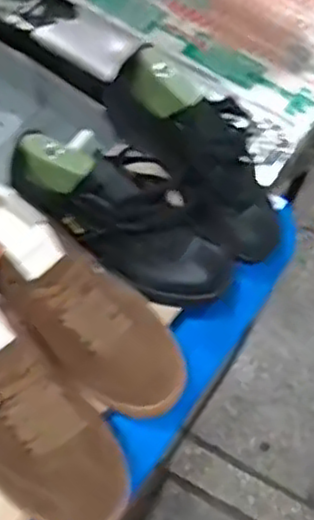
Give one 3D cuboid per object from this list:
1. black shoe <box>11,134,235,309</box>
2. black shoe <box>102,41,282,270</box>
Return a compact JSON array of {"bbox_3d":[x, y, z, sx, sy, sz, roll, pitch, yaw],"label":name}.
[{"bbox_3d":[-0.029,-0.040,0.654,0.234,0.084,0.088,37,64,-7],"label":"black shoe"},{"bbox_3d":[0.041,-0.097,0.679,0.100,0.086,0.229,-37,89,-21],"label":"black shoe"}]

